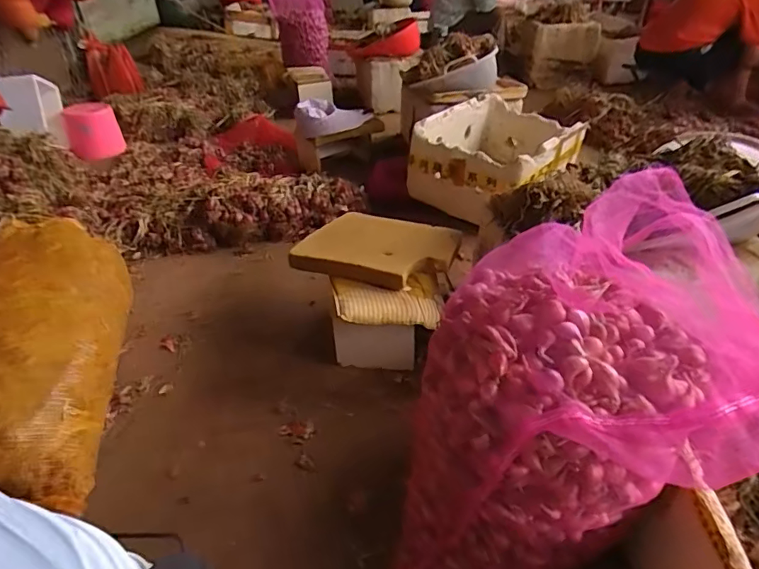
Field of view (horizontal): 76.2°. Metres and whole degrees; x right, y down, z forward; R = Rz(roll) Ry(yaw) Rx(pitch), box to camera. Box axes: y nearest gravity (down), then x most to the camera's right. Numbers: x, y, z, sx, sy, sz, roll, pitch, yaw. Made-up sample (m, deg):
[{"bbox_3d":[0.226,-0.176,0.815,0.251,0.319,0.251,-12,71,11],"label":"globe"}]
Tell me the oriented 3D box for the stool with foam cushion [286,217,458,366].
[{"bbox_3d":[-0.019,0.017,1.253,0.363,0.266,0.396,-2,35,1],"label":"stool with foam cushion"}]

